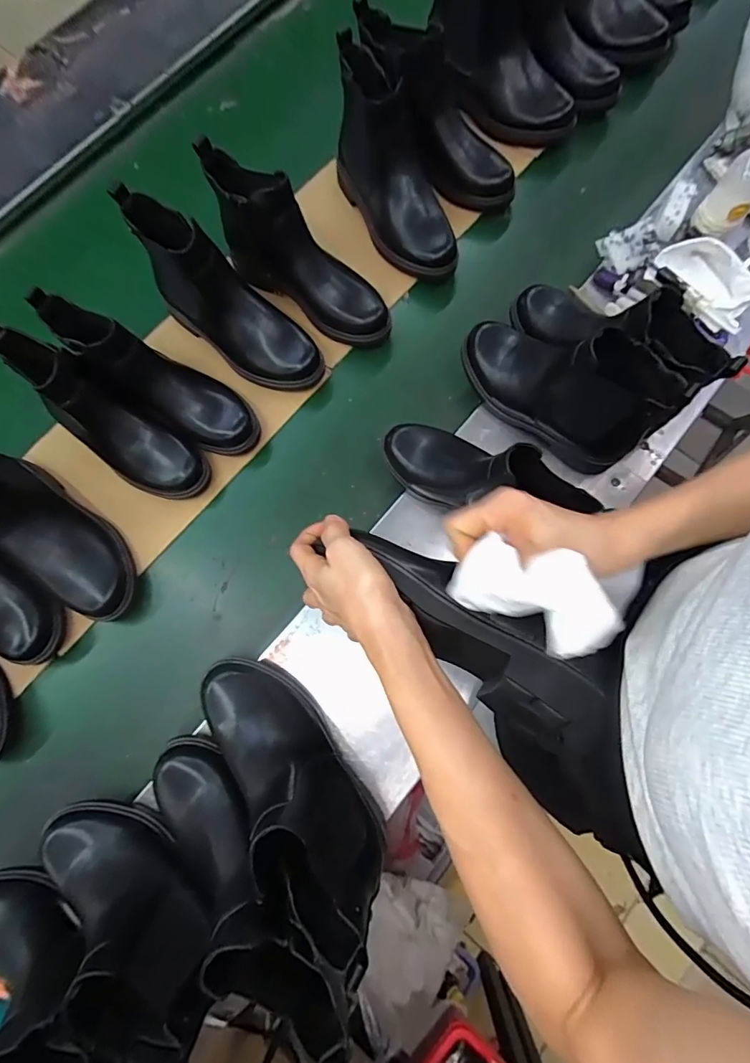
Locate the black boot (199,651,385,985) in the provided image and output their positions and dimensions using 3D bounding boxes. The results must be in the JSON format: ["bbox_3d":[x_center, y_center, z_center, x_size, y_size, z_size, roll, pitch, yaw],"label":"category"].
[{"bbox_3d":[-0.084,0.235,0.452,0.091,0.154,0.268,-38,79,-6],"label":"black boot"}]

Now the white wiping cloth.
[{"bbox_3d":[0.092,0.037,0.276,0.108,0.028,0.053,13,76,39],"label":"white wiping cloth"}]

